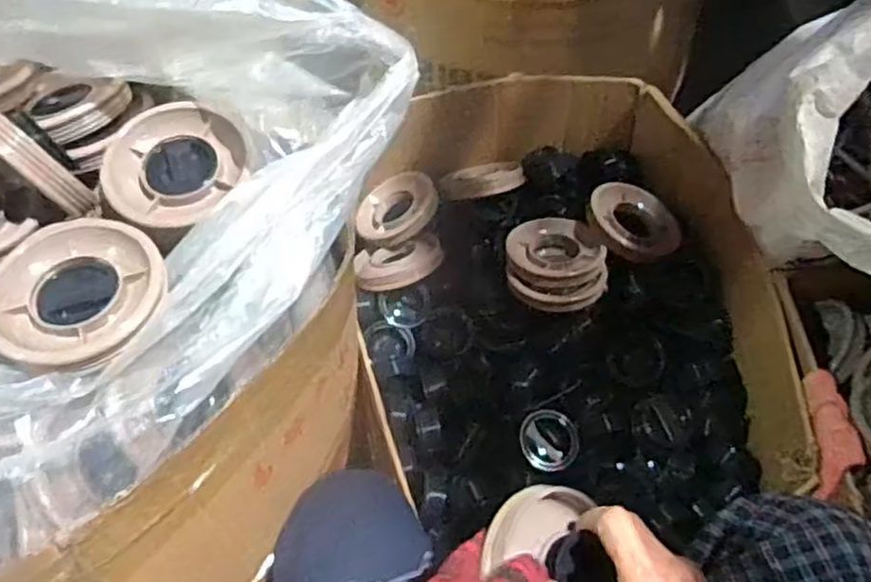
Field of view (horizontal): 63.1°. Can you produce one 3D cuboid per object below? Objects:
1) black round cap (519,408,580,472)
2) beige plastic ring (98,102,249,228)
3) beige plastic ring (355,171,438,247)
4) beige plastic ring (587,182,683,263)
[{"bbox_3d":[0.136,0.177,0.842,0.066,0.013,0.078,-7,55,-3],"label":"black round cap"},{"bbox_3d":[-0.223,-0.108,0.607,0.117,0.027,0.100,-30,84,-22],"label":"beige plastic ring"},{"bbox_3d":[-0.057,-0.118,1.024,0.120,0.017,0.120,-15,55,22],"label":"beige plastic ring"},{"bbox_3d":[0.260,-0.090,0.929,0.120,0.025,0.120,7,57,-11],"label":"beige plastic ring"}]

